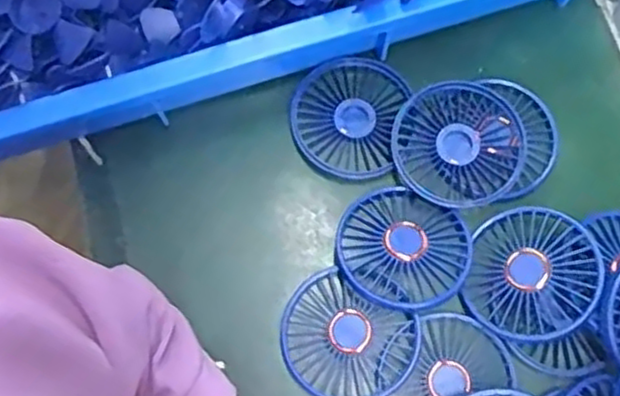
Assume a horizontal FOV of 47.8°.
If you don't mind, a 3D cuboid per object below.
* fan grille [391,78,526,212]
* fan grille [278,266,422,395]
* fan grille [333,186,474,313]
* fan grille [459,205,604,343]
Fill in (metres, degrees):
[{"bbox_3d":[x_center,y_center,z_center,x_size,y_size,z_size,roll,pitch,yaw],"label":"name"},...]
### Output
[{"bbox_3d":[0.103,-0.037,0.486,0.087,0.015,0.087,0,76,0],"label":"fan grille"},{"bbox_3d":[0.022,0.094,0.452,0.086,0.019,0.073,30,78,7],"label":"fan grille"},{"bbox_3d":[0.062,0.033,0.466,0.085,0.021,0.076,29,78,7],"label":"fan grille"},{"bbox_3d":[0.145,0.049,0.456,0.080,0.015,0.085,-6,72,19],"label":"fan grille"}]

